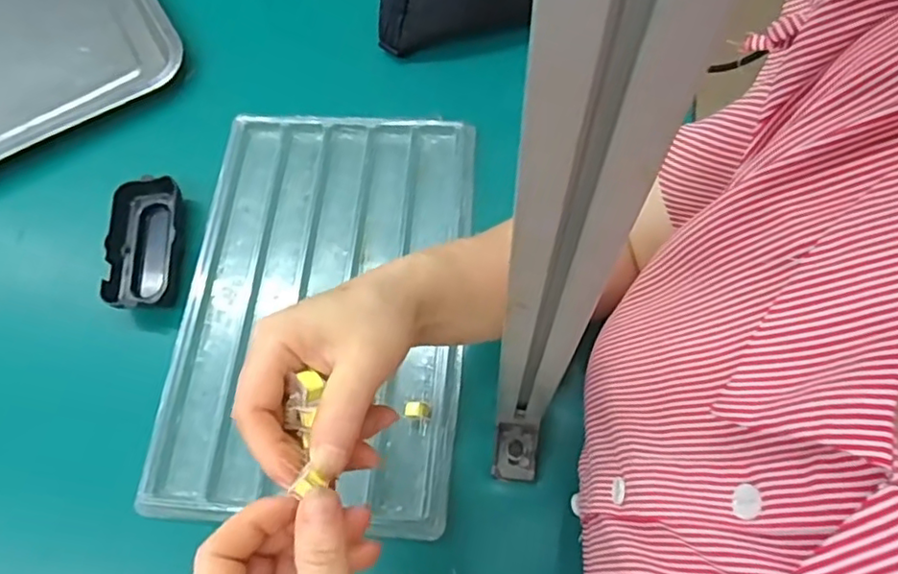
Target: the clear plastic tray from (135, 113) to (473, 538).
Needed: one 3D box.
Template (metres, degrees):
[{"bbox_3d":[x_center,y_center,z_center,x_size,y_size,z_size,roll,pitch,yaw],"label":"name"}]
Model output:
[{"bbox_3d":[-0.096,0.007,0.469,0.212,0.022,0.325,2,68,3],"label":"clear plastic tray"}]

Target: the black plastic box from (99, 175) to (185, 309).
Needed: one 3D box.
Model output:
[{"bbox_3d":[-0.246,-0.034,0.487,0.050,0.025,0.108,-5,68,0],"label":"black plastic box"}]

